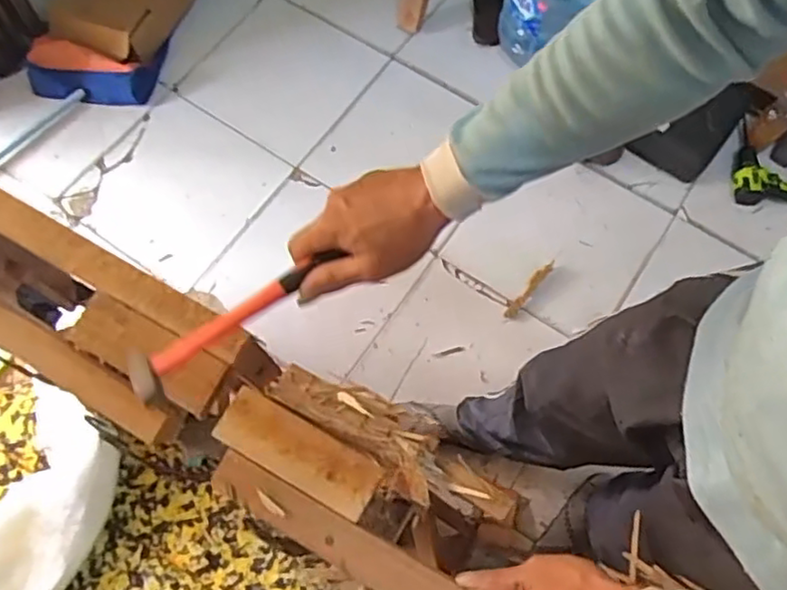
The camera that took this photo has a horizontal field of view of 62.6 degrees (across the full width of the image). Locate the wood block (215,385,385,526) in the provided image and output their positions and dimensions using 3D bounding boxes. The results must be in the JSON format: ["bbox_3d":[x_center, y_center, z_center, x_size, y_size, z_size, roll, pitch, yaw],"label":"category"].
[{"bbox_3d":[-0.085,0.137,0.568,0.148,0.019,0.049,28,70,10],"label":"wood block"}]

